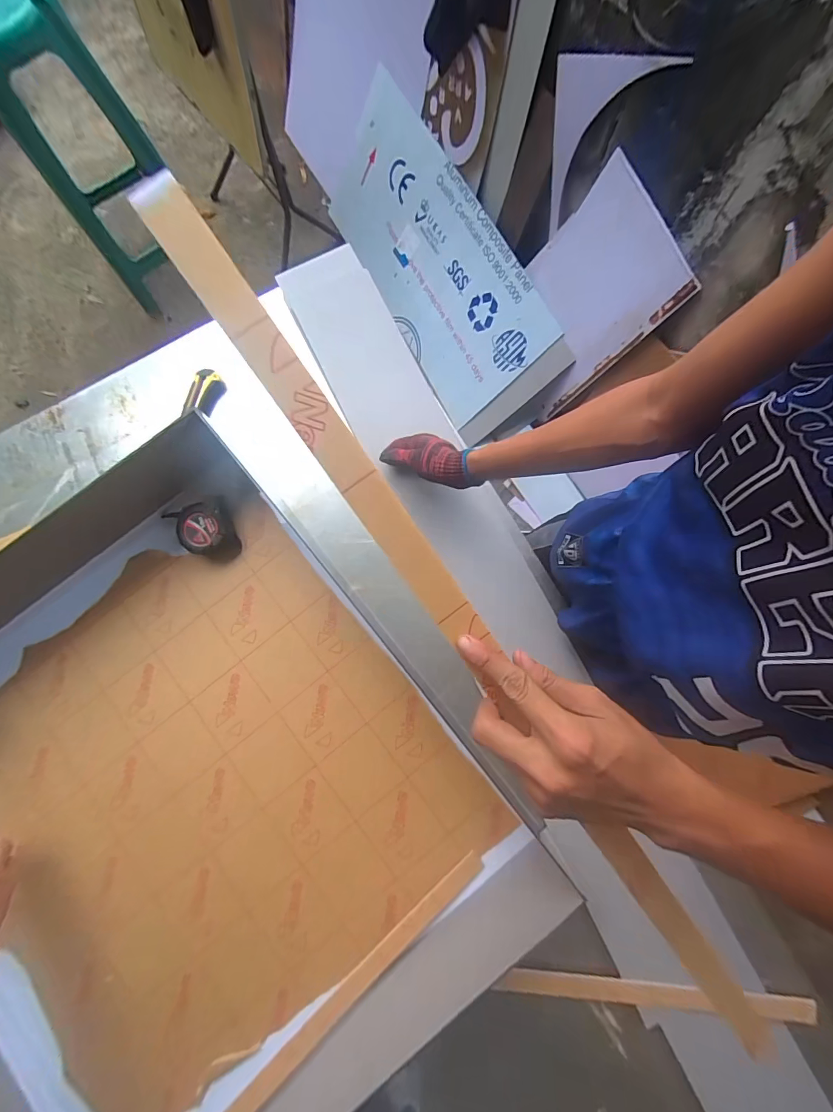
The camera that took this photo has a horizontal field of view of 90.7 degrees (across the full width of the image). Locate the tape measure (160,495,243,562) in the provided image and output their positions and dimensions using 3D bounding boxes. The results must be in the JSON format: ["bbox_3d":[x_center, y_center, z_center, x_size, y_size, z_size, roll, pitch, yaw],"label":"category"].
[{"bbox_3d":[-0.335,-0.036,0.658,0.092,0.053,0.094,-22,81,-4],"label":"tape measure"}]

